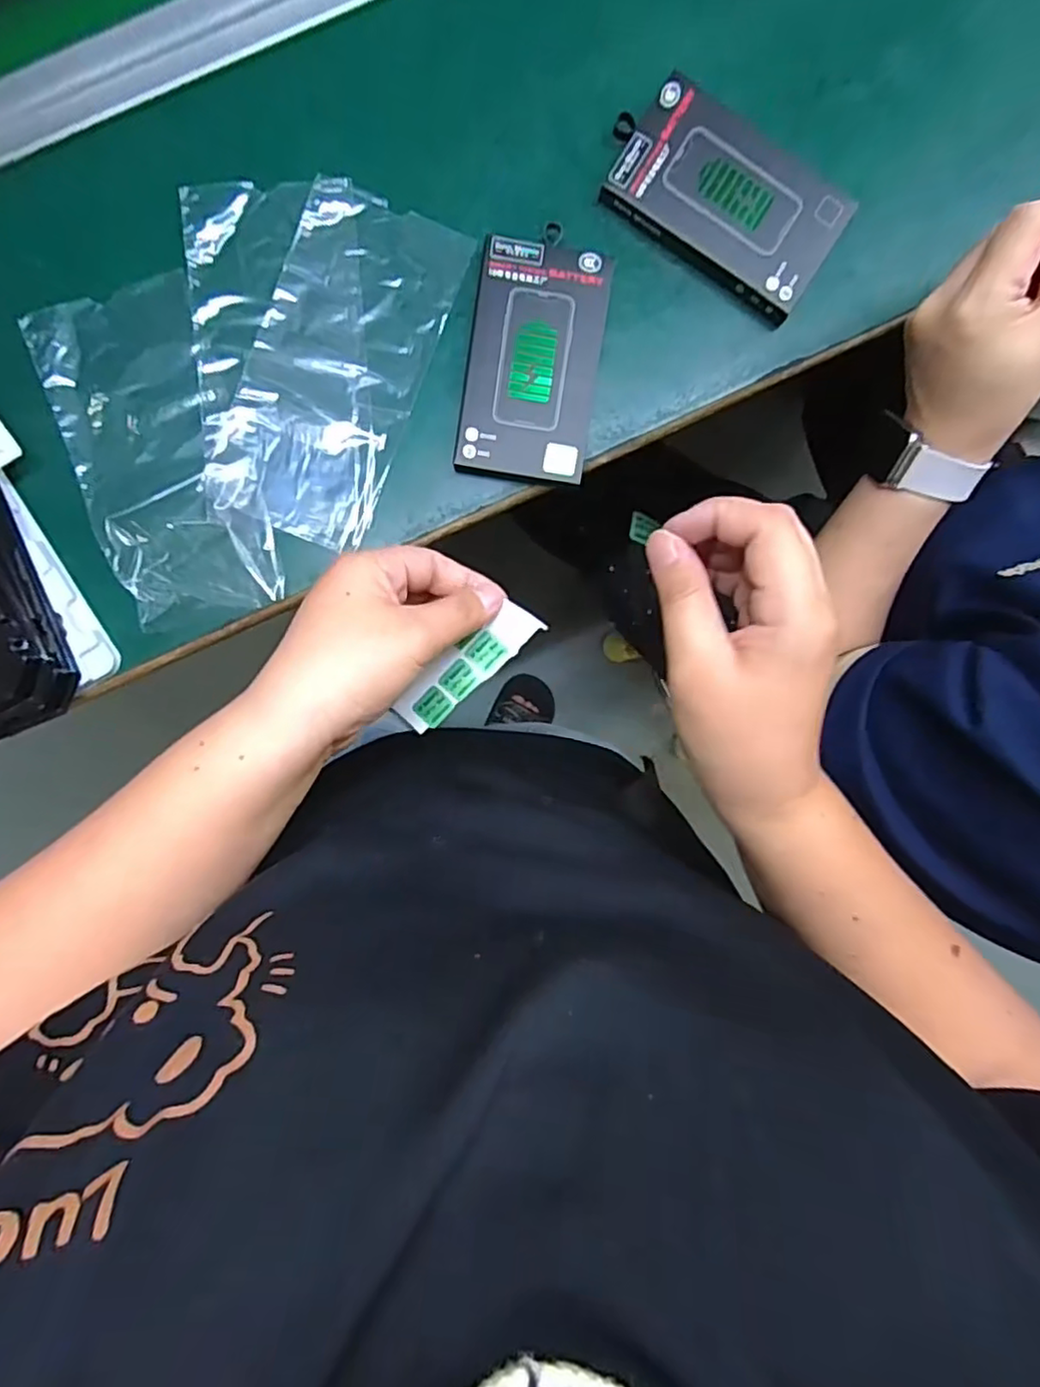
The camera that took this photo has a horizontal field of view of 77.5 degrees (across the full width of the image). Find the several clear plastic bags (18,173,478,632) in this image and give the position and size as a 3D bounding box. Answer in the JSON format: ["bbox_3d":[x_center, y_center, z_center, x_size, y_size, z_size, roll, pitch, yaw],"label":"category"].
[{"bbox_3d":[-0.147,-0.184,0.391,0.249,0.006,0.215,-20,94,-3],"label":"several clear plastic bags"}]

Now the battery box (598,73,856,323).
[{"bbox_3d":[0.121,-0.296,0.383,0.138,0.012,0.086,30,91,-3],"label":"battery box"}]

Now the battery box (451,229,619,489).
[{"bbox_3d":[0.009,-0.199,0.386,0.077,0.016,0.137,9,92,-3],"label":"battery box"}]

